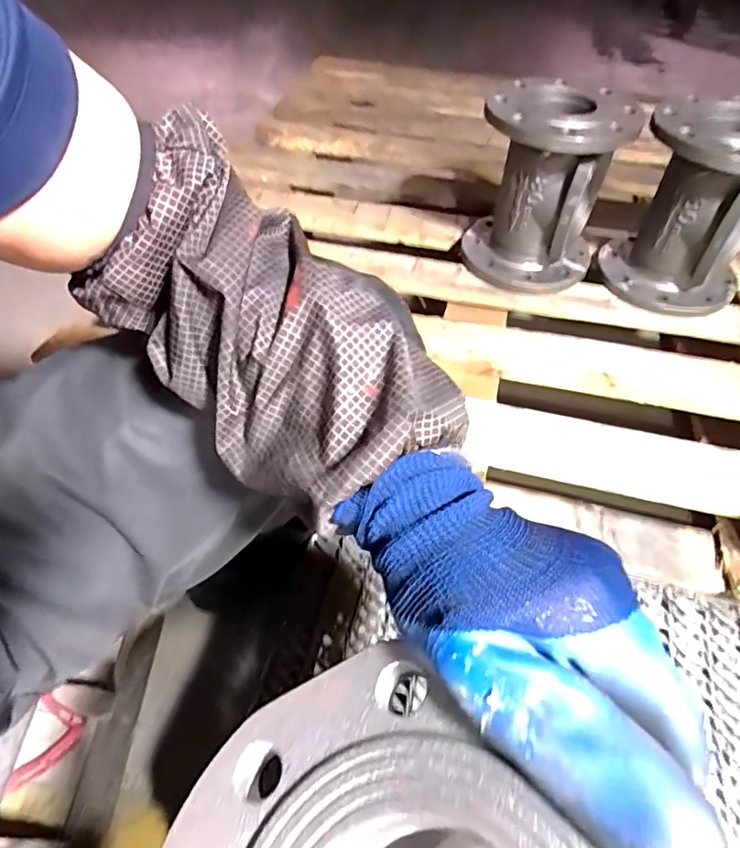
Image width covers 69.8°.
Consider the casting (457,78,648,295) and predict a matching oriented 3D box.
[{"bbox_3d":[0.238,-0.322,0.744,0.188,0.225,0.183,16,54,11],"label":"casting"}]

